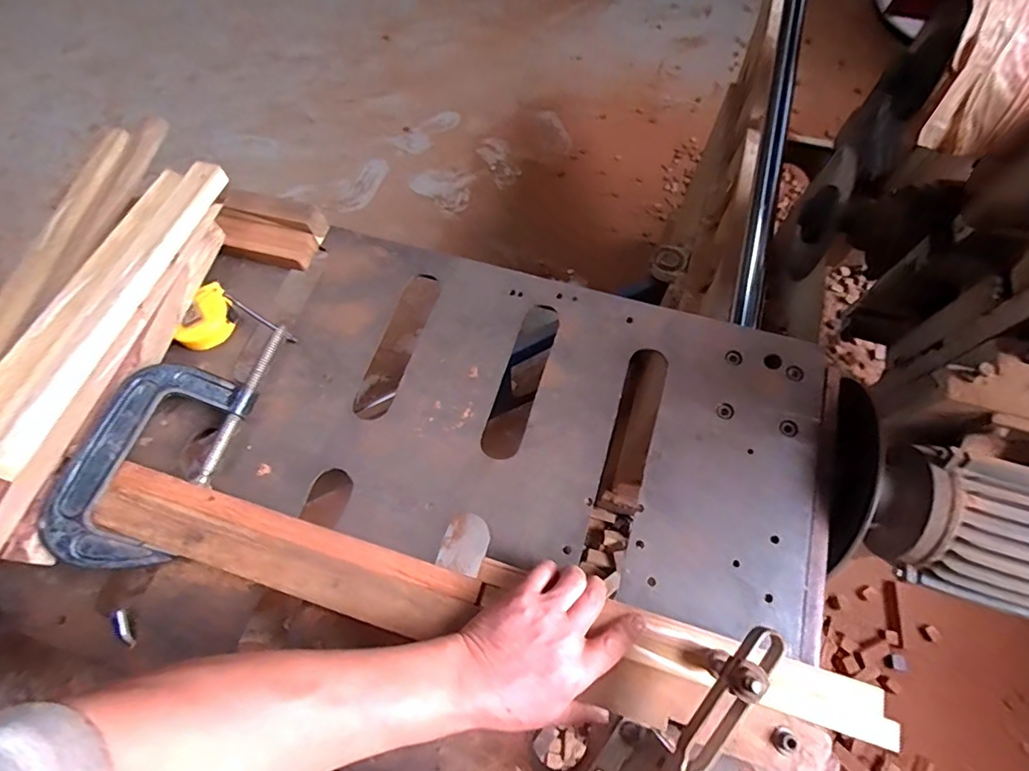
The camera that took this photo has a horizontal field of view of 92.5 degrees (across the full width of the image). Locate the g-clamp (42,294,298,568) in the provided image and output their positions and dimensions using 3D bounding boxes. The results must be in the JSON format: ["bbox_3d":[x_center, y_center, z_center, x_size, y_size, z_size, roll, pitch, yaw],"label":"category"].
[{"bbox_3d":[-0.333,0.036,0.482,0.109,0.031,0.270,27,68,-25],"label":"g-clamp"}]

